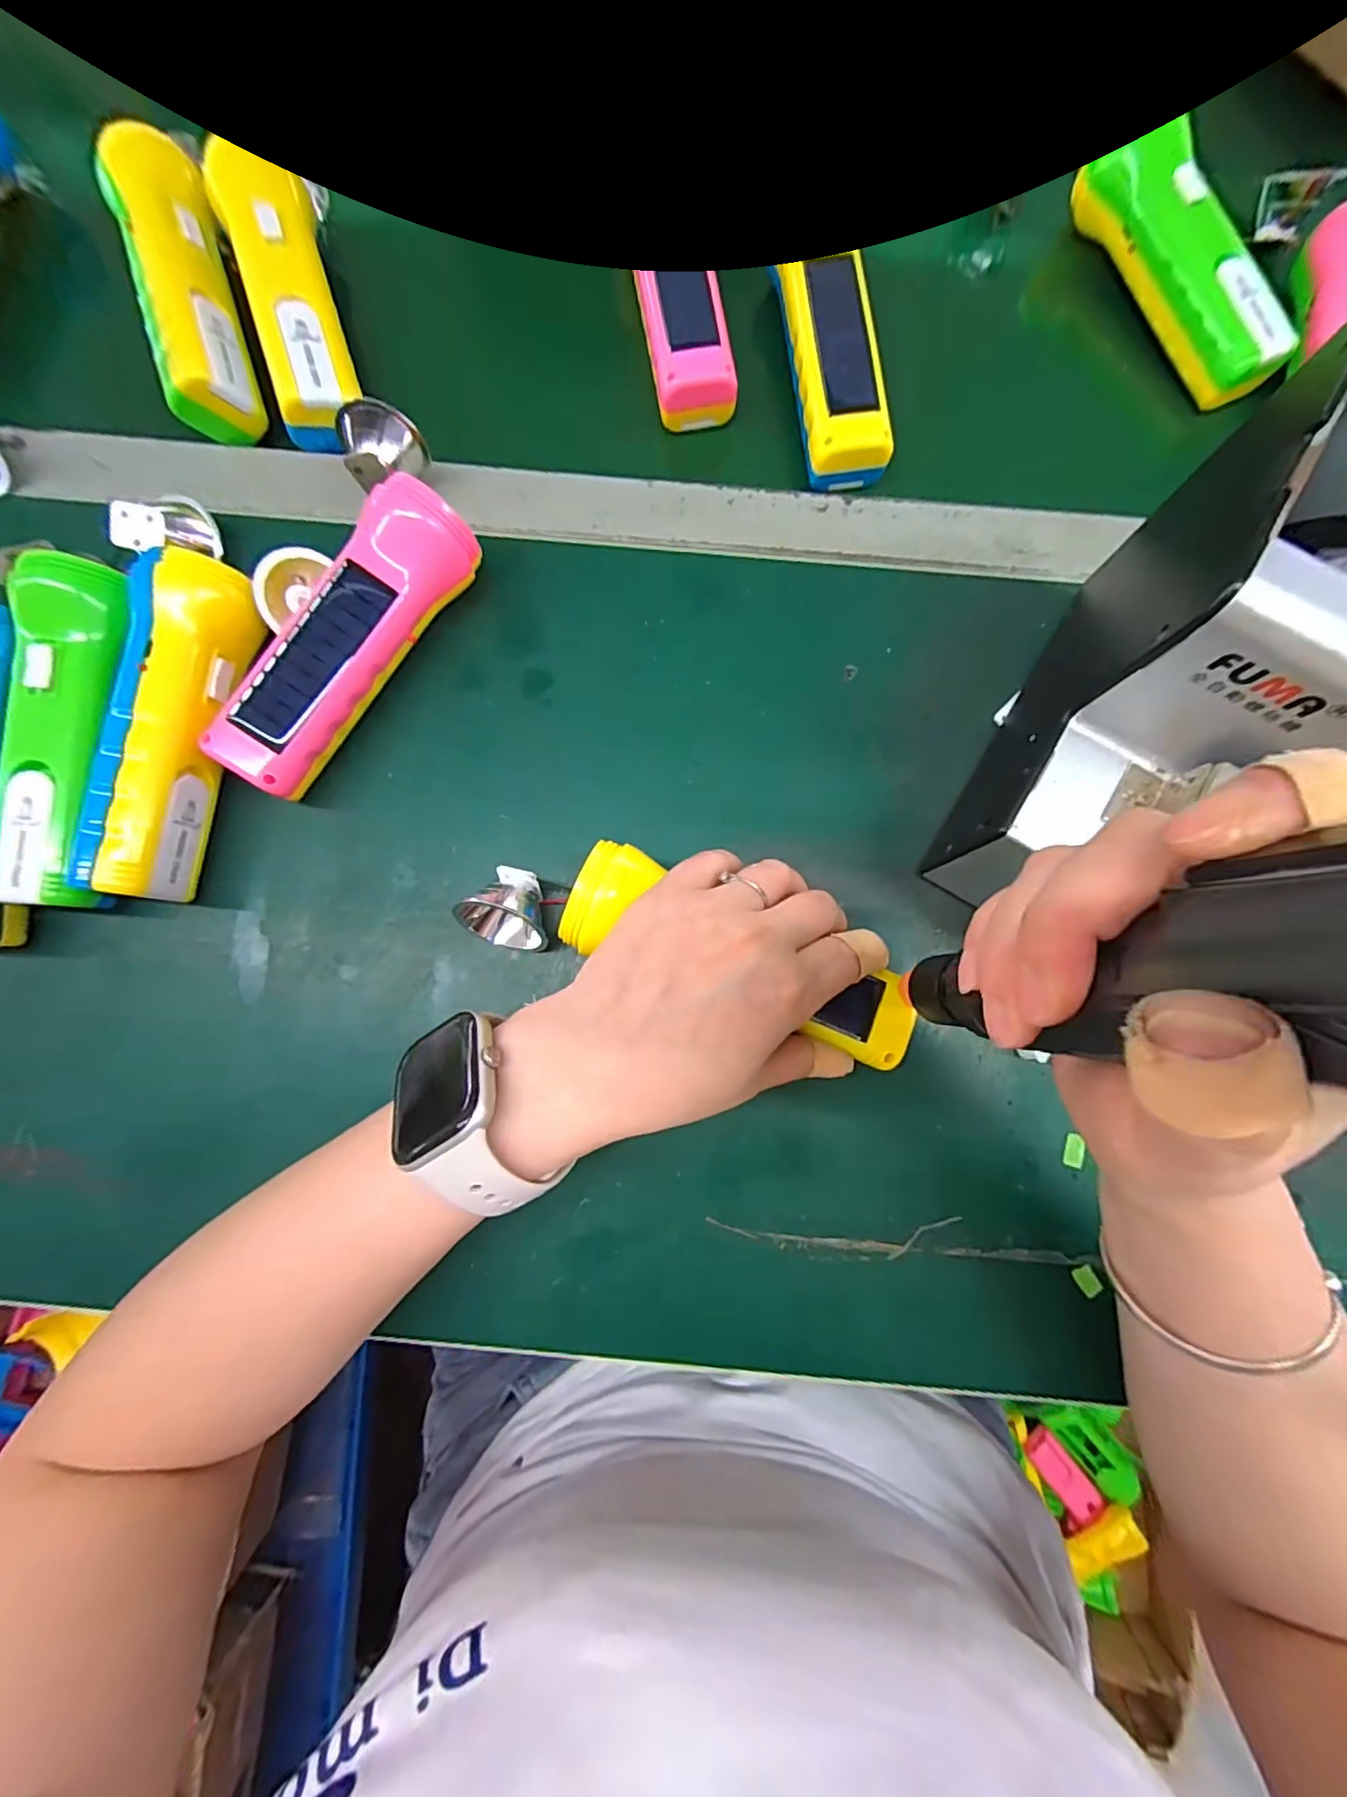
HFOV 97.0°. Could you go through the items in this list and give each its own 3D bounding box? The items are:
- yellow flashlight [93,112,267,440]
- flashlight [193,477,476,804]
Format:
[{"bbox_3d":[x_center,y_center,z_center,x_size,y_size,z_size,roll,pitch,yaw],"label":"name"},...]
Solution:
[{"bbox_3d":[-0.251,-0.316,0.307,0.043,0.035,0.138,-15,91,-43],"label":"yellow flashlight"},{"bbox_3d":[-0.153,-0.120,0.286,0.037,0.049,0.152,35,84,5],"label":"flashlight"}]

